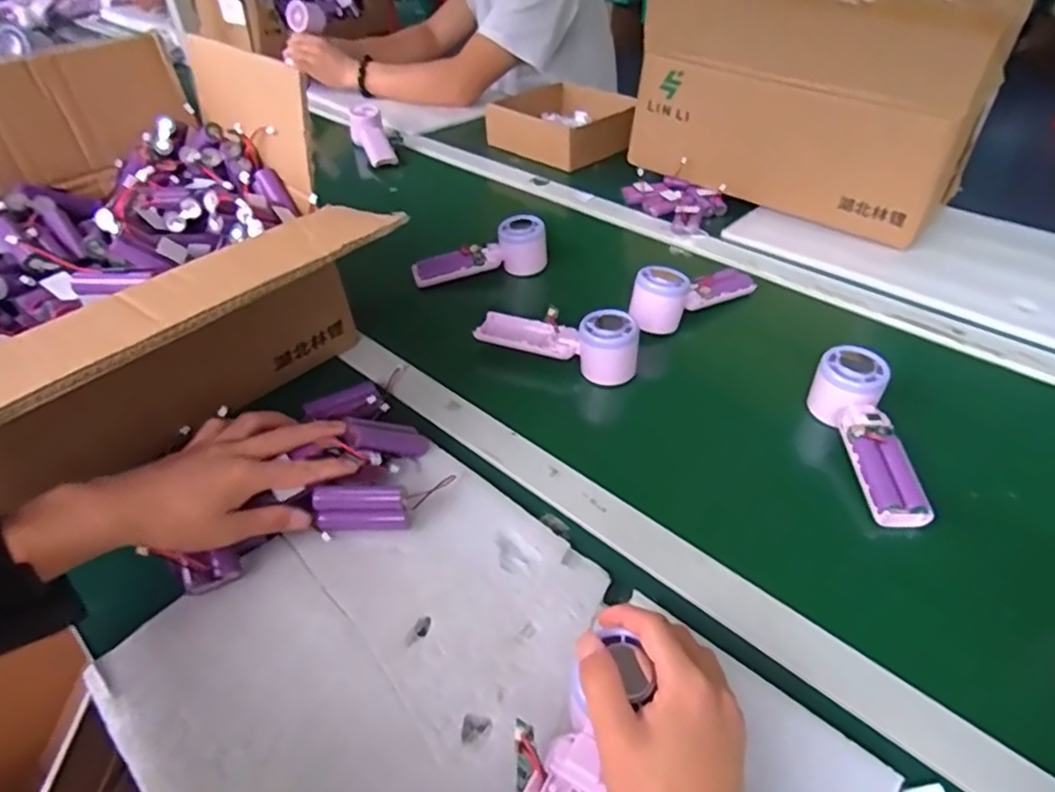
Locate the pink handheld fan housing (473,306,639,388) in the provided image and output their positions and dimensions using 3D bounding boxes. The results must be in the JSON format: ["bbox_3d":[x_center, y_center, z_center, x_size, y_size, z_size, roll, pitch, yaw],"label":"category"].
[{"bbox_3d":[0.033,-0.067,0.642,0.163,0.057,0.059,17,44,20],"label":"pink handheld fan housing"}]

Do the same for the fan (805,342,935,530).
[{"bbox_3d":[0.283,0.028,0.535,0.055,0.049,0.165,1,41,2],"label":"fan"}]

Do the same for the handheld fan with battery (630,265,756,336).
[{"bbox_3d":[0.179,-0.119,0.705,0.170,0.059,0.050,-25,46,-25],"label":"handheld fan with battery"}]

